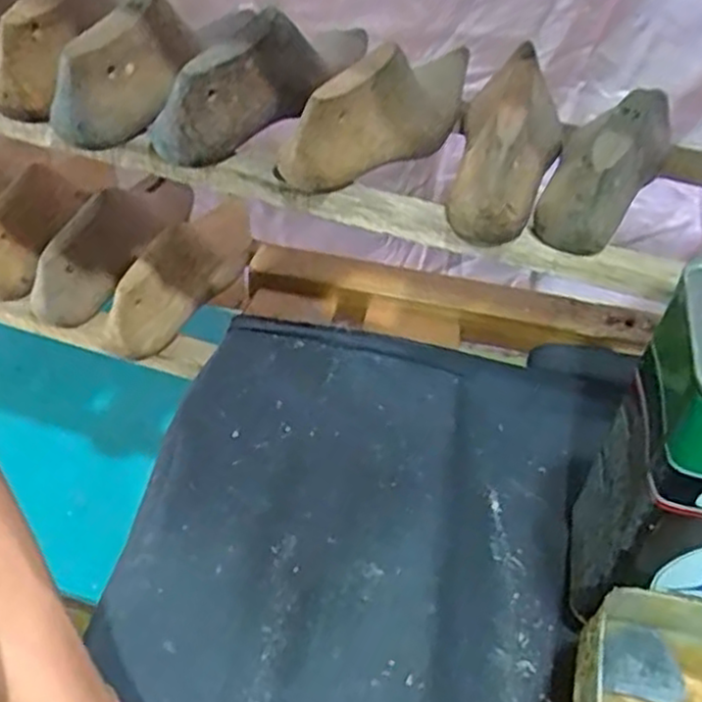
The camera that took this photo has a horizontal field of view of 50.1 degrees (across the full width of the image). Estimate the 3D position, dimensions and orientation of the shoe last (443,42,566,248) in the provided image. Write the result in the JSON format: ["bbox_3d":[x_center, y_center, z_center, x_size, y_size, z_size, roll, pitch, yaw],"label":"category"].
[{"bbox_3d":[0.117,-0.162,0.540,0.075,0.075,0.207,17,46,6],"label":"shoe last"}]

